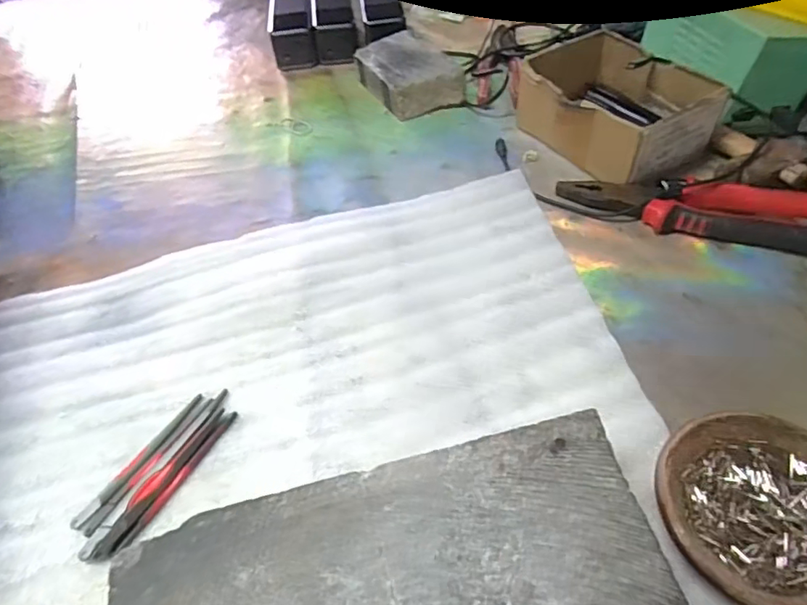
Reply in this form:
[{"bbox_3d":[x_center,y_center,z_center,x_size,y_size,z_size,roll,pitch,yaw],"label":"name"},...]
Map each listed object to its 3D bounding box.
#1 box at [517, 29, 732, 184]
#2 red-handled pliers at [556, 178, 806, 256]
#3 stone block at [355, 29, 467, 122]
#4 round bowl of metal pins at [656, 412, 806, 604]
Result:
[{"bbox_3d":[0.209,-0.195,0.541,0.126,0.063,0.159,-26,51,-18],"label":"box"},{"bbox_3d":[0.249,-0.081,0.465,0.221,0.024,0.059,12,50,16],"label":"red-handled pliers"},{"bbox_3d":[0.003,-0.267,0.639,0.084,0.041,0.131,-21,49,-14],"label":"stone block"},{"bbox_3d":[0.199,0.116,0.302,0.109,0.020,0.113,-3,48,3],"label":"round bowl of metal pins"}]

